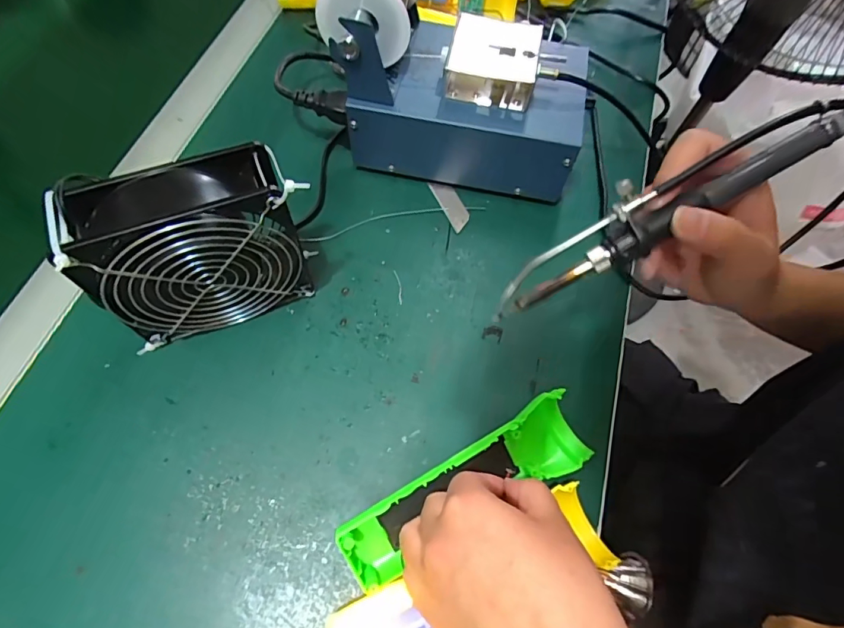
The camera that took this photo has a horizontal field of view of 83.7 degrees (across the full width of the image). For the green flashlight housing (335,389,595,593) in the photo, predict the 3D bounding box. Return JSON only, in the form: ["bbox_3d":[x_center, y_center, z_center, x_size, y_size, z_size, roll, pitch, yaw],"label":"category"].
[{"bbox_3d":[0.030,0.106,0.290,0.164,0.041,0.044,-25,68,-17],"label":"green flashlight housing"}]

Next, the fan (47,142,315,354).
[{"bbox_3d":[-0.140,-0.039,0.304,0.129,0.121,0.054,-22,67,-13],"label":"fan"}]

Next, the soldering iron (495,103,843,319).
[{"bbox_3d":[0.122,-0.053,0.241,0.185,0.027,0.024,-29,67,11],"label":"soldering iron"}]

